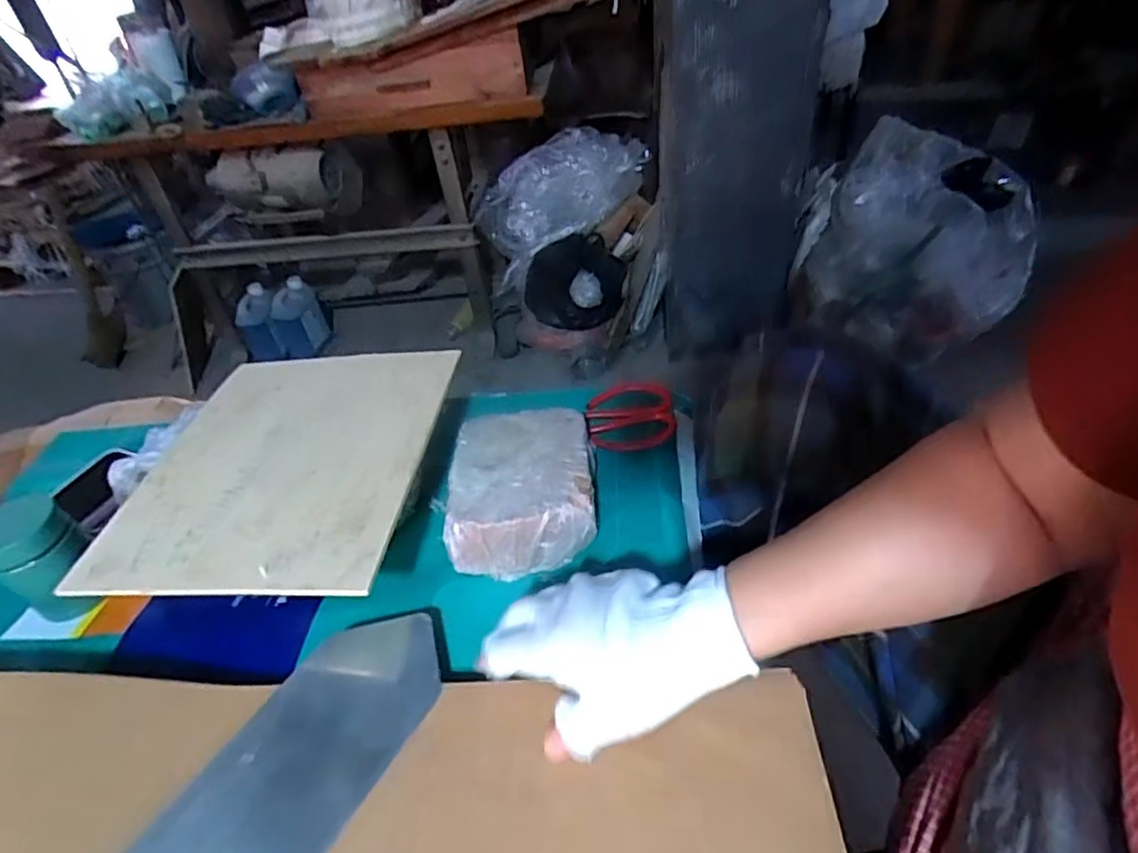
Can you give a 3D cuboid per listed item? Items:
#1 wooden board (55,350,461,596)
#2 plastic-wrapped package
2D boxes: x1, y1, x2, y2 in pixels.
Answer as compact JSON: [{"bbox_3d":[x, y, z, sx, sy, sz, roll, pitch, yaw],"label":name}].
[{"bbox_3d":[-0.234,0.020,0.531,0.239,0.009,0.273,-3,41,10],"label":"wooden board"},{"bbox_3d":[-0.037,0.046,0.534,0.116,0.056,0.149,-4,42,3],"label":"plastic-wrapped package"}]

